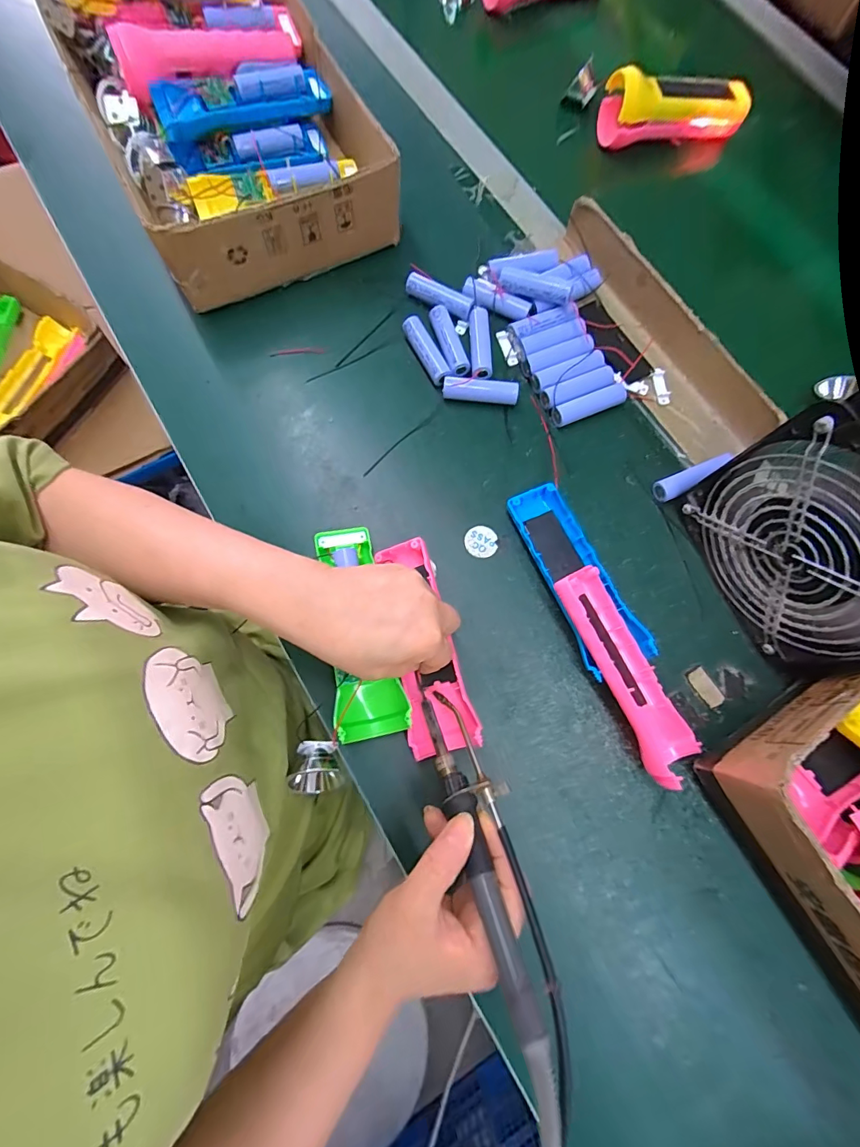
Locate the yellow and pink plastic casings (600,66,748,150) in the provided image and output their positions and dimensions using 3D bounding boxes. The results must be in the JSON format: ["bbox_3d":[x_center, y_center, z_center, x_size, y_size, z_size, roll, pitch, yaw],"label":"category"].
[{"bbox_3d":[0.255,-0.491,0.467,0.153,0.050,0.037,-11,76,-3],"label":"yellow and pink plastic casings"}]

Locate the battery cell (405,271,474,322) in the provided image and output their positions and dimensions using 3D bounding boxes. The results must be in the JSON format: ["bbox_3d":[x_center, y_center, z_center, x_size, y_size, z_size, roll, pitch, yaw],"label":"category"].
[{"bbox_3d":[0.009,-0.253,0.407,0.065,0.016,0.019,32,78,7],"label":"battery cell"}]

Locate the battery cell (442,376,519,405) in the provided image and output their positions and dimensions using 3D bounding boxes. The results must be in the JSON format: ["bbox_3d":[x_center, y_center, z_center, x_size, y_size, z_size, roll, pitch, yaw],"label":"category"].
[{"bbox_3d":[0.044,-0.159,0.389,0.065,0.021,0.017,7,76,1],"label":"battery cell"}]

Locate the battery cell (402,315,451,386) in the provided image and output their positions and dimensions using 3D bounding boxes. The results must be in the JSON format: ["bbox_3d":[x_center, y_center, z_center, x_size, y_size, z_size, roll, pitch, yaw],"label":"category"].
[{"bbox_3d":[-0.003,-0.198,0.400,0.019,0.021,0.064,-28,78,-7],"label":"battery cell"}]

